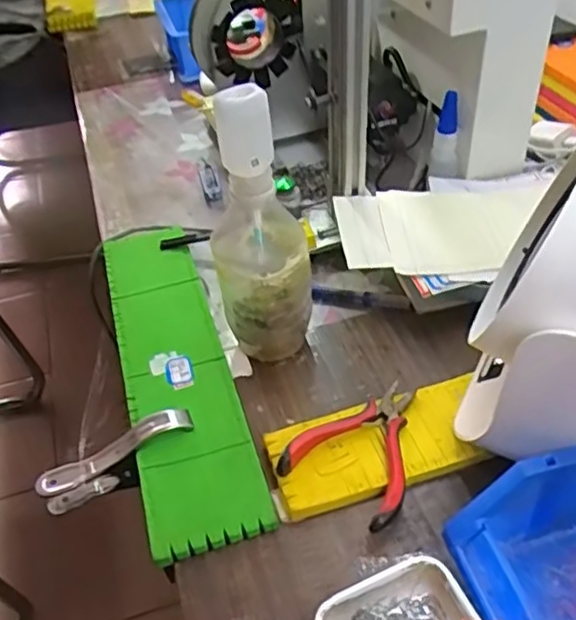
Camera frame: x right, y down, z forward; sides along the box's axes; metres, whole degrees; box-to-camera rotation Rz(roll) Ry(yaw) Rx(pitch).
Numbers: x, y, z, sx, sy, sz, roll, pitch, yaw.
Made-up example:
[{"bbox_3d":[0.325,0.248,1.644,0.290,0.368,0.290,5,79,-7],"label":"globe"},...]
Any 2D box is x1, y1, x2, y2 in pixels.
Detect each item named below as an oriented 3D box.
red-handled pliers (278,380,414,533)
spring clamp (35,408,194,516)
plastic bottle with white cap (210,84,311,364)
[{"bbox_3d":[0.056,0.090,0.453,0.082,0.016,0.107,24,50,27],"label":"red-handled pliers"},{"bbox_3d":[-0.128,0.110,0.479,0.124,0.048,0.020,-34,46,2],"label":"spring clamp"},{"bbox_3d":[-0.023,-0.059,0.492,0.071,0.219,0.073,-9,43,-4],"label":"plastic bottle with white cap"}]

